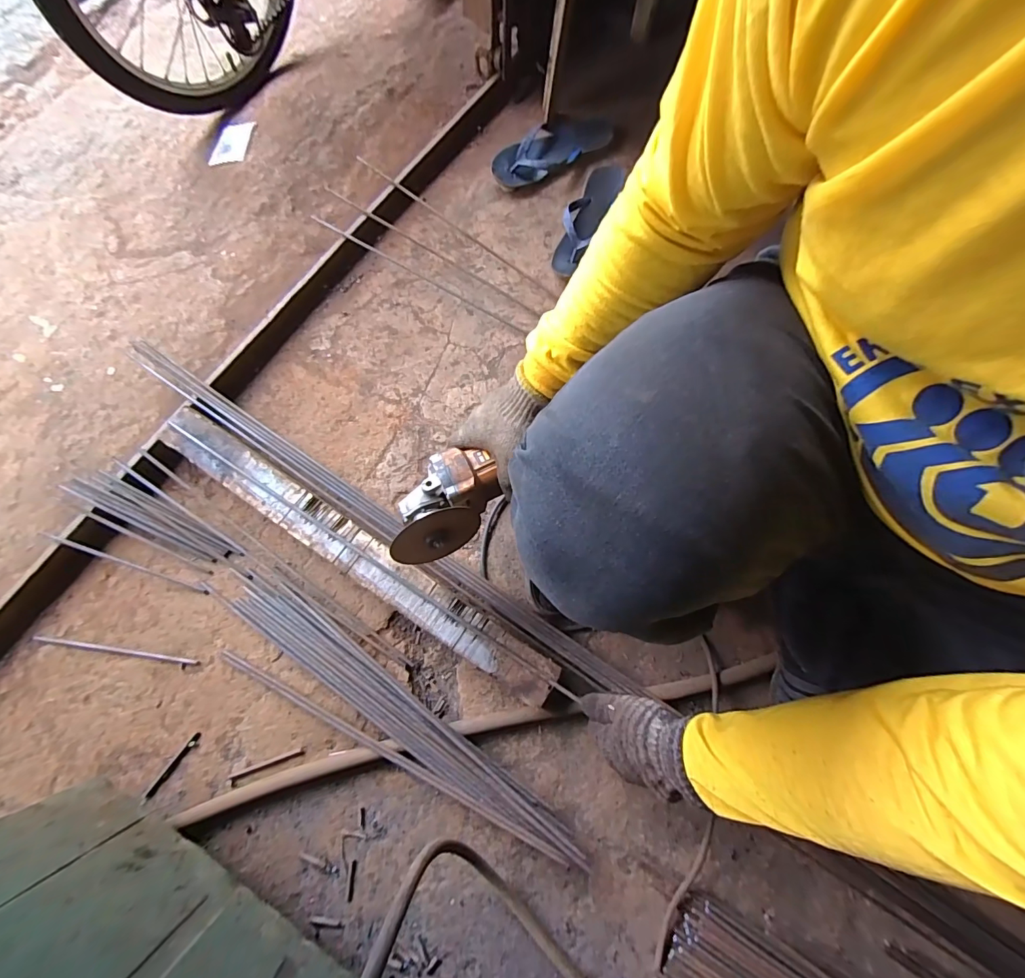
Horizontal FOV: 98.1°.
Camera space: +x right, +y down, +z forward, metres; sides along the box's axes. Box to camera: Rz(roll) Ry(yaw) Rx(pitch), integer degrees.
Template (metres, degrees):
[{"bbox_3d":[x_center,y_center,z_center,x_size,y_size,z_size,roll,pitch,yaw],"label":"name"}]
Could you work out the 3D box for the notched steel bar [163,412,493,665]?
[{"bbox_3d":[-0.245,0.055,0.586,0.539,0.021,0.054,33,78,7],"label":"notched steel bar"}]

